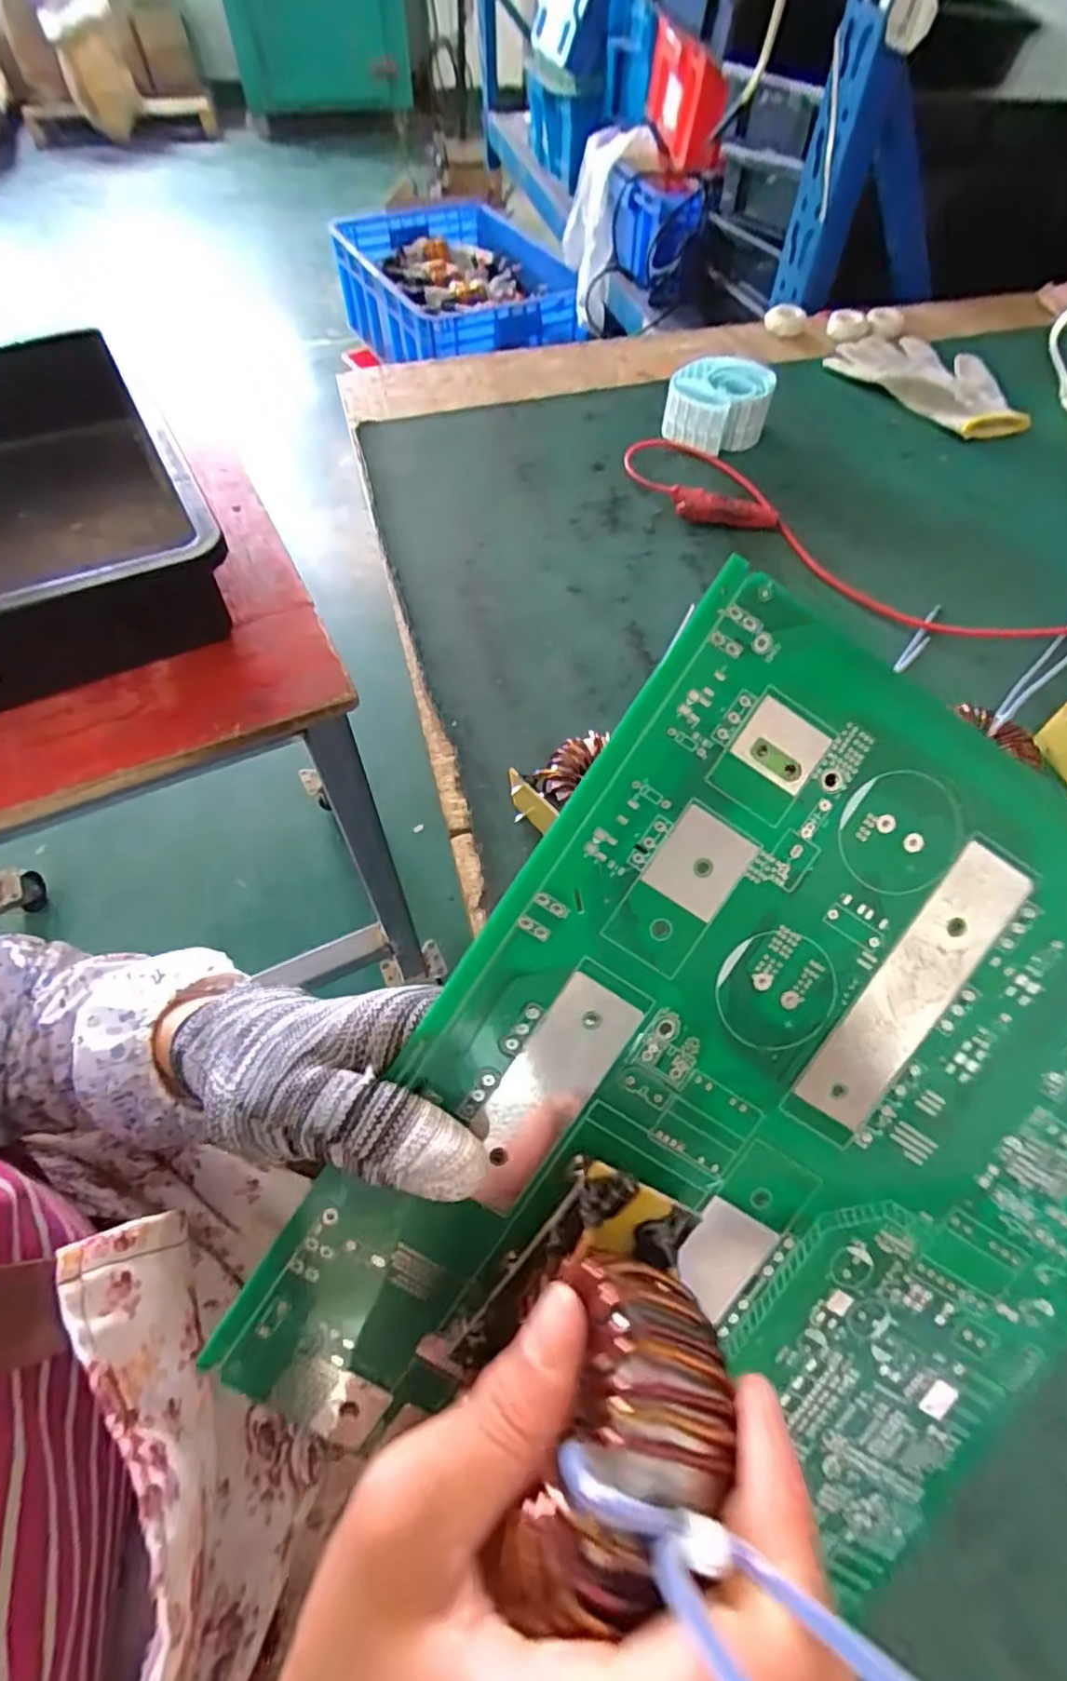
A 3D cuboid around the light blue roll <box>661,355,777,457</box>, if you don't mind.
[{"bbox_3d":[0.170,-0.403,0.601,0.090,0.040,0.090,15,59,7],"label":"light blue roll"}]

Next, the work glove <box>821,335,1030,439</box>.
[{"bbox_3d":[0.404,-0.468,0.662,0.137,0.017,0.207,-37,67,-22],"label":"work glove"}]

